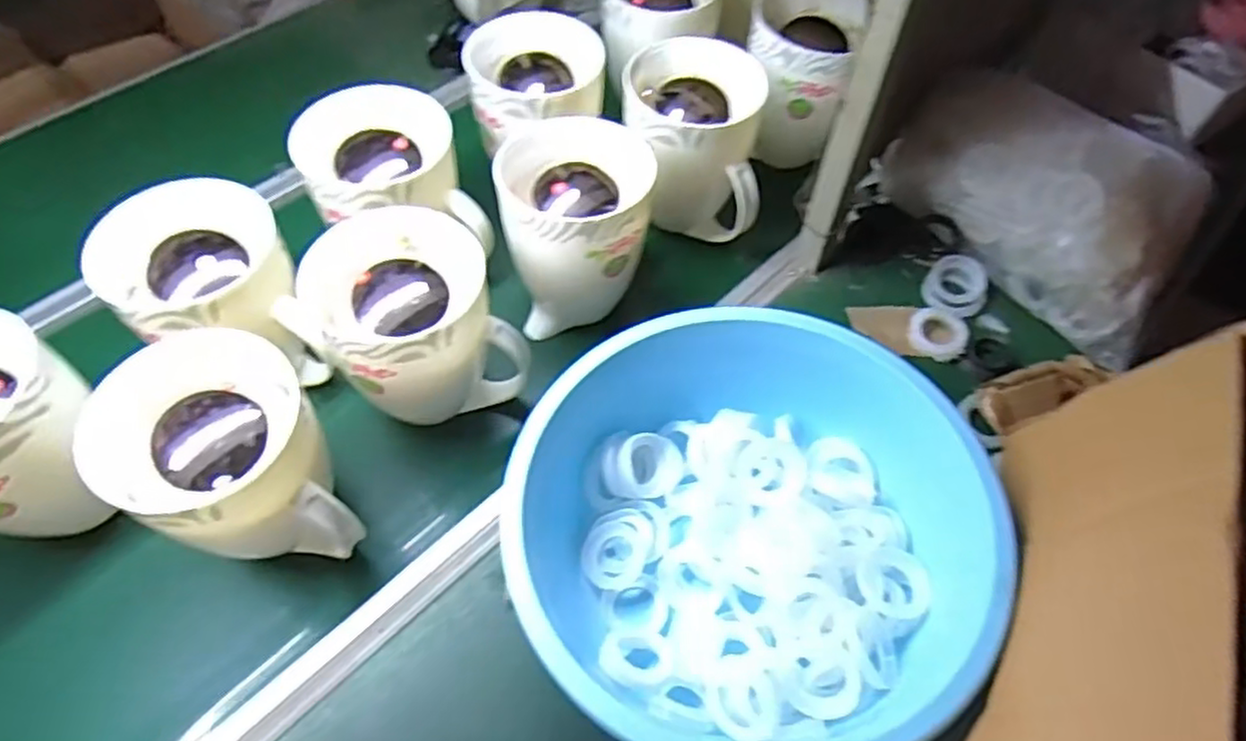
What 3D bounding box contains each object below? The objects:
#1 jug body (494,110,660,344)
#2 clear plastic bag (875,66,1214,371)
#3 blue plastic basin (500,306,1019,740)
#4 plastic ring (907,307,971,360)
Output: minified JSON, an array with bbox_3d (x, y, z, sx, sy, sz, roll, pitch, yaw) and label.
[{"bbox_3d":[-0.046,-0.148,0.763,0.150,0.173,0.162,3,56,2],"label":"jug body"},{"bbox_3d":[0.495,-0.210,0.812,0.202,0.156,0.330,-34,63,-21],"label":"clear plastic bag"},{"bbox_3d":[0.094,0.127,0.591,0.350,0.140,0.353,0,56,0],"label":"blue plastic basin"},{"bbox_3d":[0.353,-0.046,0.800,0.064,0.013,0.072,21,59,13],"label":"plastic ring"}]

